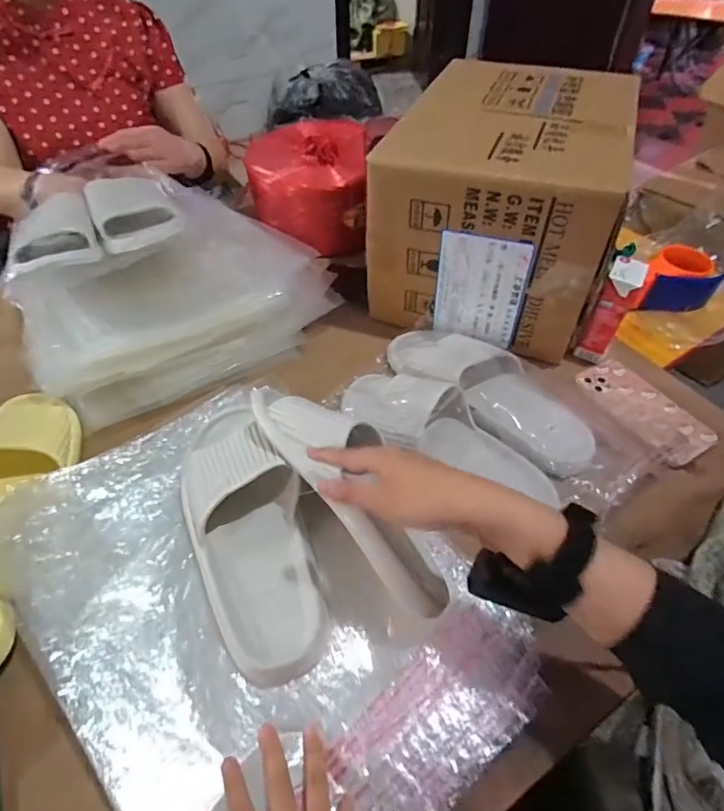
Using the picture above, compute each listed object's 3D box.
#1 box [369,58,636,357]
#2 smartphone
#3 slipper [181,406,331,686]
[{"bbox_3d":[0.199,-0.295,0.714,0.277,0.233,0.347,15,50,13],"label":"box"},{"bbox_3d":[0.350,0.002,0.620,0.077,0.008,0.162,-22,50,-15],"label":"smartphone"},{"bbox_3d":[-0.114,0.112,0.489,0.107,0.086,0.283,-18,51,-15],"label":"slipper"}]

